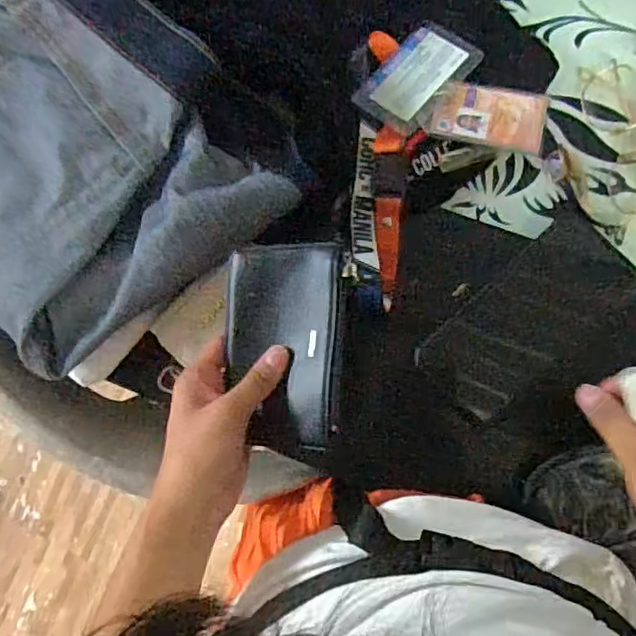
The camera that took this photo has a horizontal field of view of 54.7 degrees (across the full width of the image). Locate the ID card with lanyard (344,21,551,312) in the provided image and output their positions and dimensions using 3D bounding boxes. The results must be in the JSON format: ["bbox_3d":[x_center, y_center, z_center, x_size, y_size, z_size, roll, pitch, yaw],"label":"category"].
[{"bbox_3d":[0.071,-0.131,0.495,0.145,0.028,0.207,38,89,10],"label":"ID card with lanyard"}]

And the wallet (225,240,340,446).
[{"bbox_3d":[-0.021,0.018,0.396,0.081,0.020,0.126,-1,82,27],"label":"wallet"}]

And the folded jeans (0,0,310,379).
[{"bbox_3d":[-0.191,-0.127,0.474,0.256,0.037,0.289,-44,81,1],"label":"folded jeans"}]

